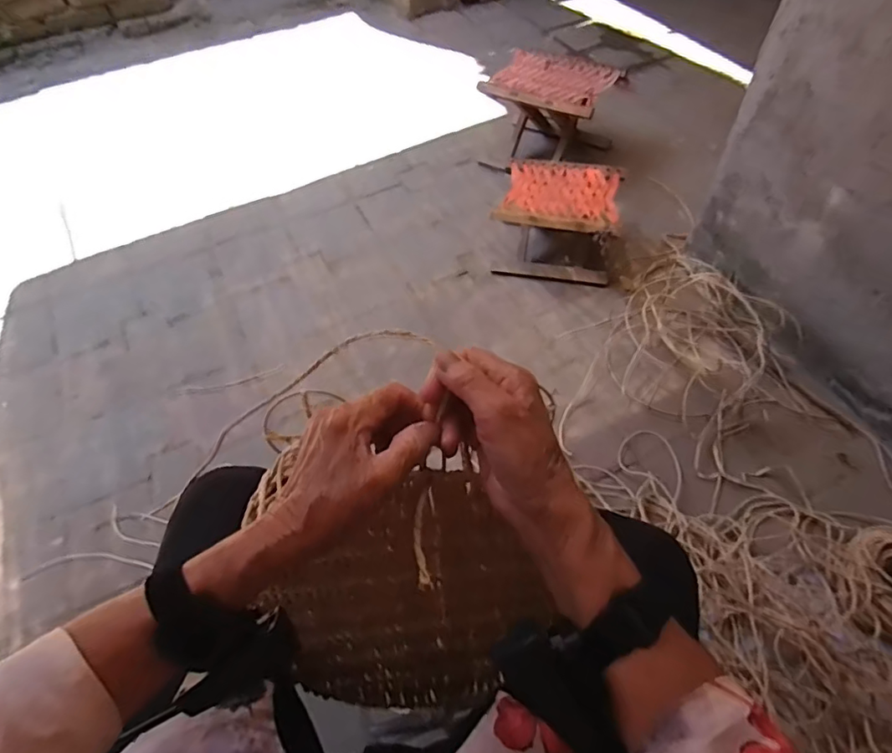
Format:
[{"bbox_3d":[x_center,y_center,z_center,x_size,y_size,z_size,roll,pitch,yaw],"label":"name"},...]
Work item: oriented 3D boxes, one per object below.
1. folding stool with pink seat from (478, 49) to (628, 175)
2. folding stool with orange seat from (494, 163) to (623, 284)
[{"bbox_3d":[0.296,-0.727,1.536,0.312,0.248,0.284,24,60,18],"label":"folding stool with pink seat"},{"bbox_3d":[0.272,-0.373,1.312,0.273,0.184,0.233,11,56,11],"label":"folding stool with orange seat"}]

